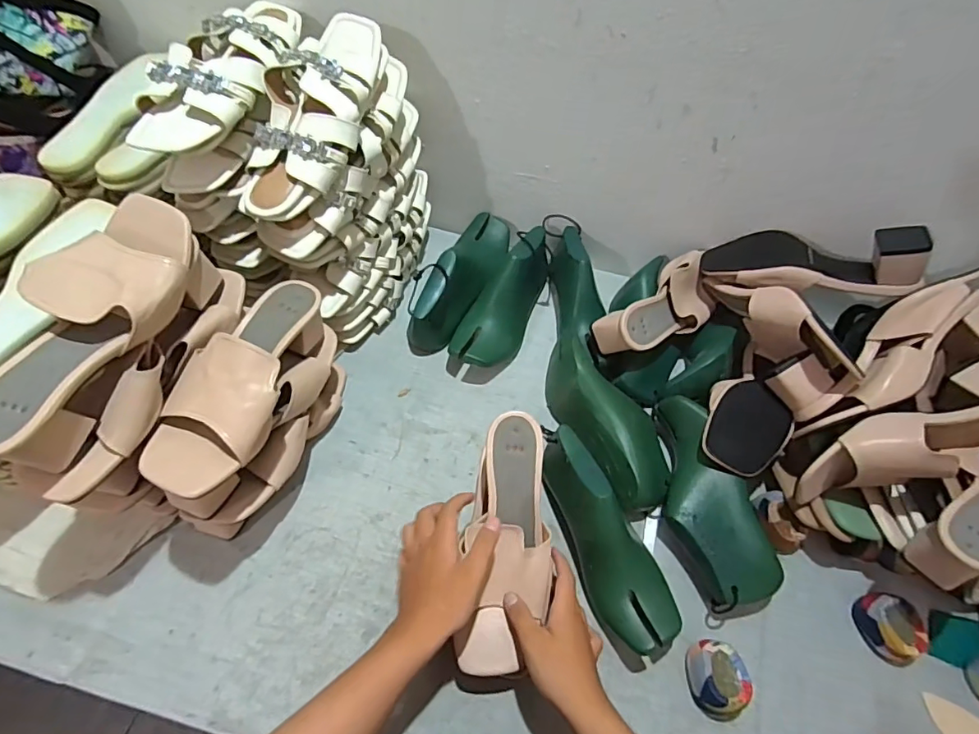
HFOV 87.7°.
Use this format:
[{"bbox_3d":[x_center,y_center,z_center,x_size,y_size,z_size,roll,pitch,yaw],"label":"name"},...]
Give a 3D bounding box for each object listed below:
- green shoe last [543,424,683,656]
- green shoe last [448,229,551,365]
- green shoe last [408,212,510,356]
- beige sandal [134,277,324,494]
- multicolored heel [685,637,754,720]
[{"bbox_3d":[0.125,0.174,0.546,0.076,0.096,0.233,-18,60,-16],"label":"green shoe last"},{"bbox_3d":[0.026,-0.097,0.704,0.081,0.086,0.230,27,72,12],"label":"green shoe last"},{"bbox_3d":[-0.037,-0.128,0.725,0.084,0.101,0.245,20,59,8],"label":"green shoe last"},{"bbox_3d":[-0.230,0.008,0.484,0.086,0.073,0.232,18,59,6],"label":"beige sandal"},{"bbox_3d":[0.225,0.309,0.505,0.051,0.041,0.062,15,56,5],"label":"multicolored heel"}]

